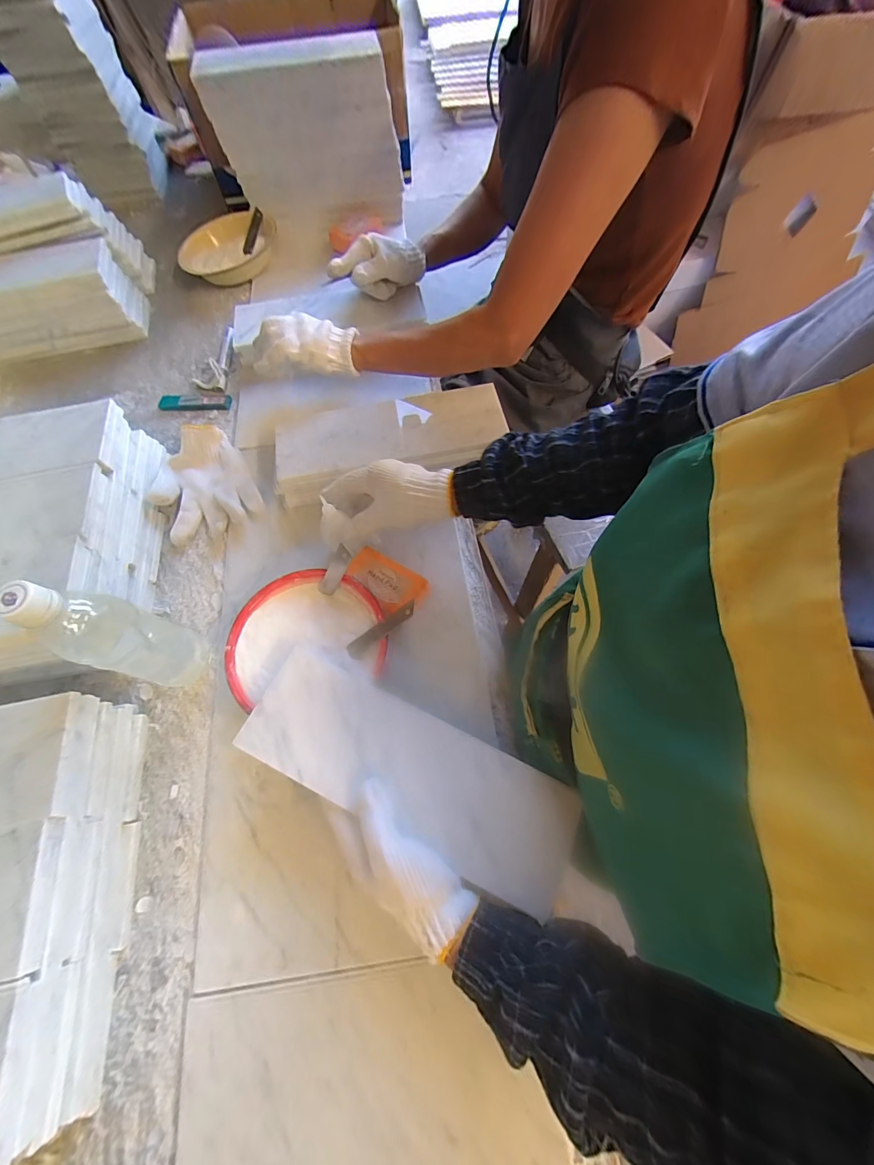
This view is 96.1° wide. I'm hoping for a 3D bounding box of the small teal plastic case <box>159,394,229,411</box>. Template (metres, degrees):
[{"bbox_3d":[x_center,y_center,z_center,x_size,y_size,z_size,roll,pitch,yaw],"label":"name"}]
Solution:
[{"bbox_3d":[-0.387,-0.286,0.626,0.114,0.014,0.028,3,66,2],"label":"small teal plastic case"}]

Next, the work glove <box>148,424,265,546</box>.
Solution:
[{"bbox_3d":[-0.323,-0.140,0.539,0.121,0.036,0.165,-26,68,-10],"label":"work glove"}]

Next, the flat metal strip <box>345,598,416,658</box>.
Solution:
[{"bbox_3d":[-0.057,0.051,0.415,0.089,0.009,0.016,-37,69,7],"label":"flat metal strip"}]

